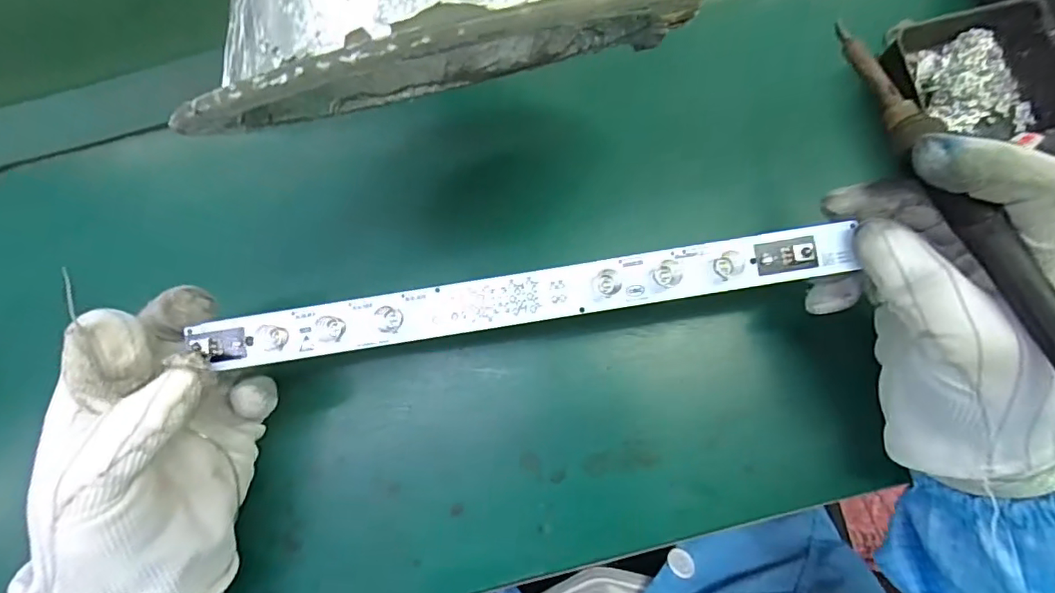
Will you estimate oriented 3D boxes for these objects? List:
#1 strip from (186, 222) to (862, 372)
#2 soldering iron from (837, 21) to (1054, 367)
[{"bbox_3d":[0.000,0.000,0.222,0.272,0.004,0.021,-9,90,0],"label":"strip"},{"bbox_3d":[0.169,-0.030,0.203,0.014,0.019,0.215,-15,66,1],"label":"soldering iron"}]

